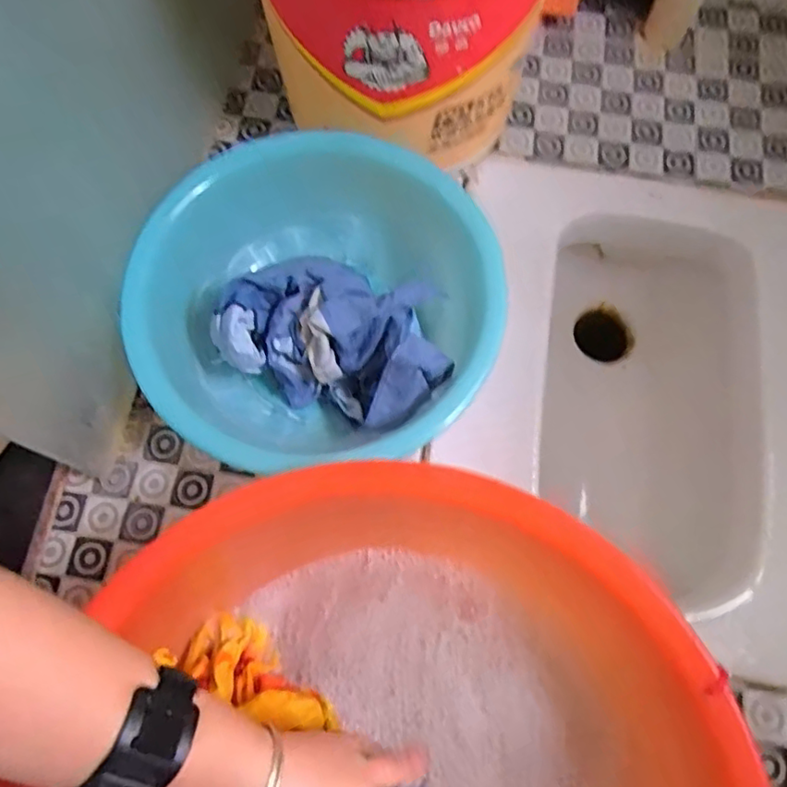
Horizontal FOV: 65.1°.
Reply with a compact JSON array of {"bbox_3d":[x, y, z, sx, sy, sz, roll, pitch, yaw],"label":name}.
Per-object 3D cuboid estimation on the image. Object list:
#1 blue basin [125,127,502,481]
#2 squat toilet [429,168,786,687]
[{"bbox_3d":[-0.066,-0.086,0.554,0.305,0.106,0.282,0,70,0],"label":"blue basin"},{"bbox_3d":[0.254,0.035,0.688,0.364,0.222,0.472,7,71,3],"label":"squat toilet"}]

